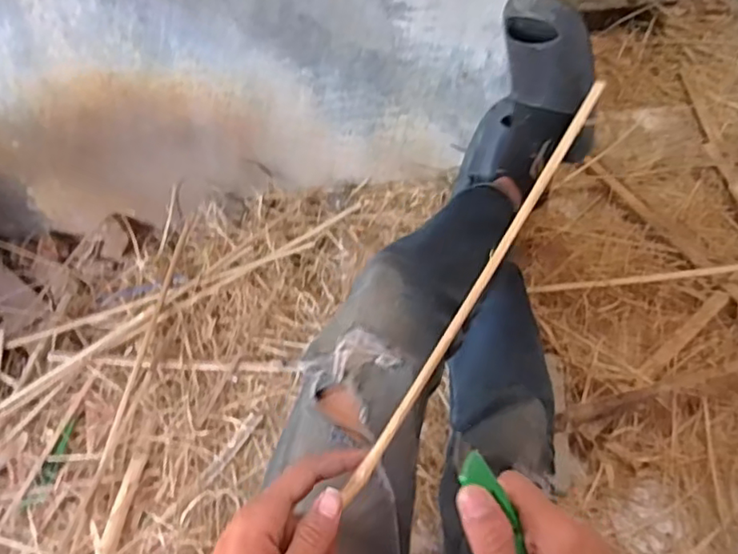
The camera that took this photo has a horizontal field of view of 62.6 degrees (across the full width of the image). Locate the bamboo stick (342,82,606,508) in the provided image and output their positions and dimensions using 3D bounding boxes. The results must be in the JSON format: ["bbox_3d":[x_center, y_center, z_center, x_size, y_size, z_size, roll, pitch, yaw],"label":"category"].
[{"bbox_3d":[0.074,0.003,0.400,0.009,0.008,0.320,30,83,18],"label":"bamboo stick"}]

